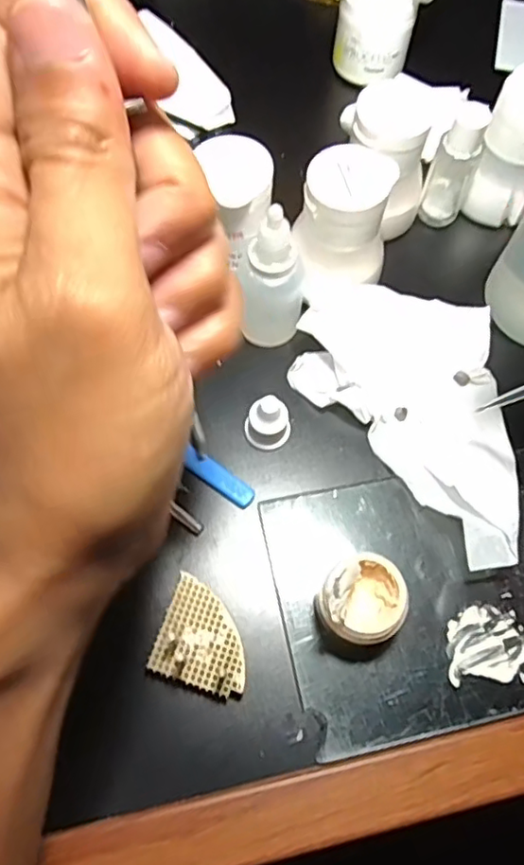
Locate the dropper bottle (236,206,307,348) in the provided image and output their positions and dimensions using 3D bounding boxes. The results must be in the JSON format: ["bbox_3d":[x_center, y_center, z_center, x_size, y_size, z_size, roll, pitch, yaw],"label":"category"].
[{"bbox_3d":[0.006,-0.066,0.264,0.026,0.076,0.025,1,67,-3],"label":"dropper bottle"}]

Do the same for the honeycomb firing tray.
[{"bbox_3d":[-0.021,0.079,0.233,0.036,0.009,0.038,17,67,4],"label":"honeycomb firing tray"}]

